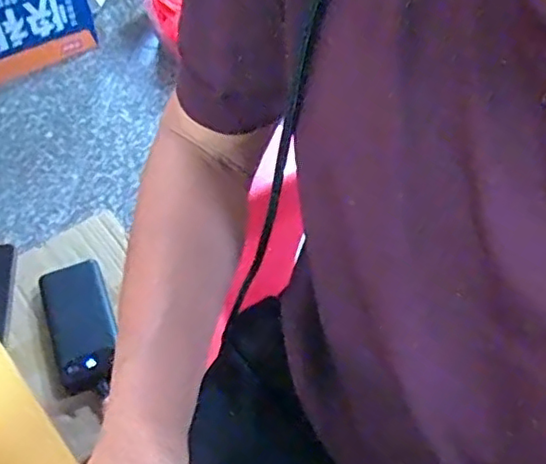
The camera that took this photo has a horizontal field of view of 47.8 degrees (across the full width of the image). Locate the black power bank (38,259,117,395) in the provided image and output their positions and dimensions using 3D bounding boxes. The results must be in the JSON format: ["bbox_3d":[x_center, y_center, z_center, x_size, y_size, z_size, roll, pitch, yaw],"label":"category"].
[{"bbox_3d":[-0.226,0.102,0.722,0.074,0.012,0.155,-18,55,-15],"label":"black power bank"}]

